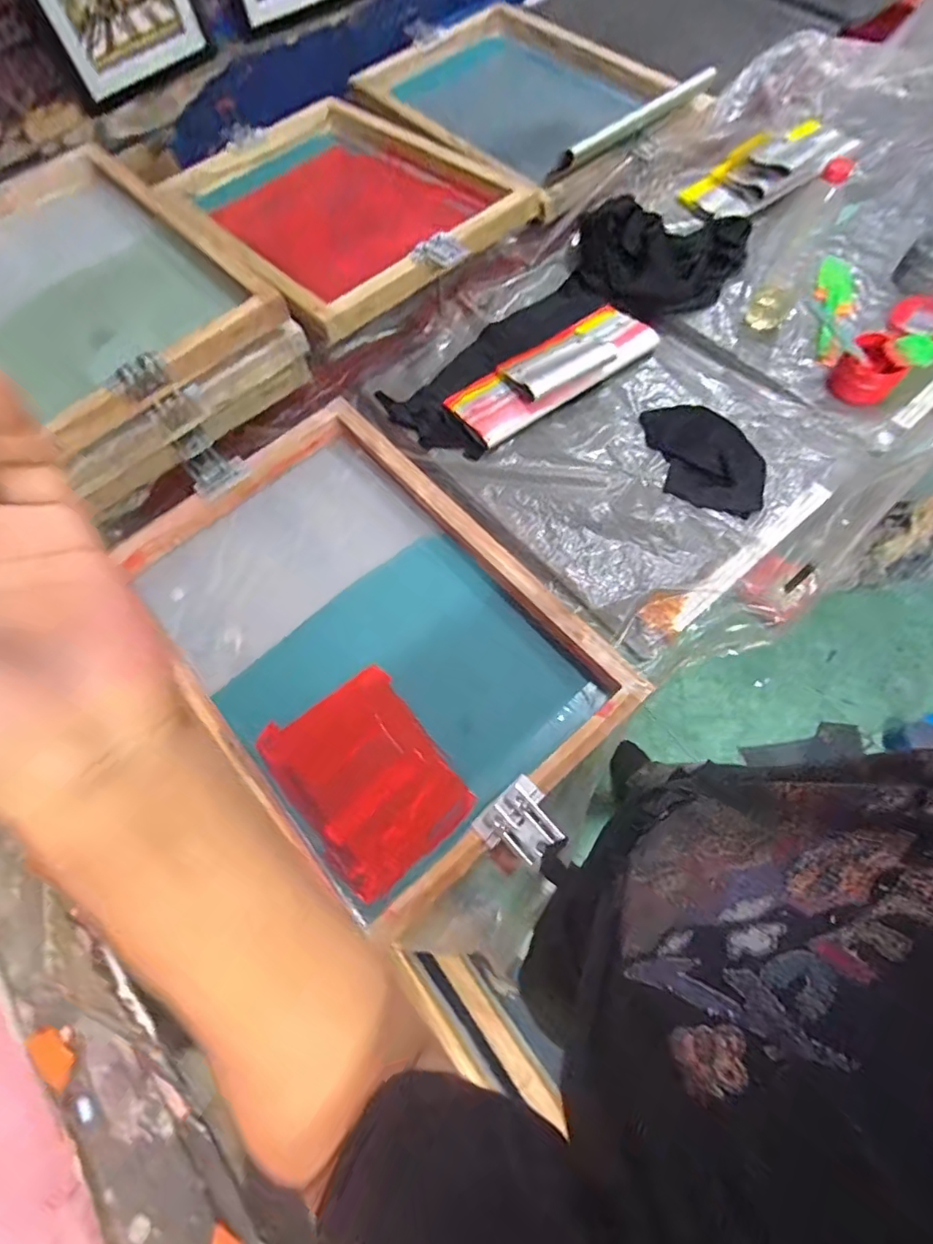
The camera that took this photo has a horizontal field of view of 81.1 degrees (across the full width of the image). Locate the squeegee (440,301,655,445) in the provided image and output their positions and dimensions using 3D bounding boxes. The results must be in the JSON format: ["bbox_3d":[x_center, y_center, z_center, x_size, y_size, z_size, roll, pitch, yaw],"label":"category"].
[{"bbox_3d":[0.143,-0.422,0.895,0.363,0.048,0.137,-32,68,-10],"label":"squeegee"}]

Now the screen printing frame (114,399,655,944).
[{"bbox_3d":[-0.148,-0.001,0.732,0.422,0.048,0.644,-41,70,-14],"label":"screen printing frame"}]

